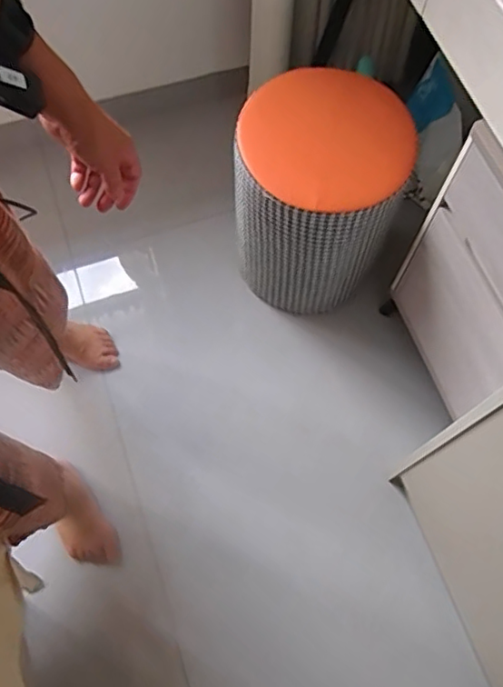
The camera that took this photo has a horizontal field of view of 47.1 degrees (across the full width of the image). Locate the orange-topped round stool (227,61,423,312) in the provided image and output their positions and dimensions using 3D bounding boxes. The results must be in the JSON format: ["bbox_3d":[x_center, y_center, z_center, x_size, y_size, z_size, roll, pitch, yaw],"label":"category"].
[{"bbox_3d":[0.144,-0.296,1.214,0.283,0.414,0.317,28,69,10],"label":"orange-topped round stool"}]

